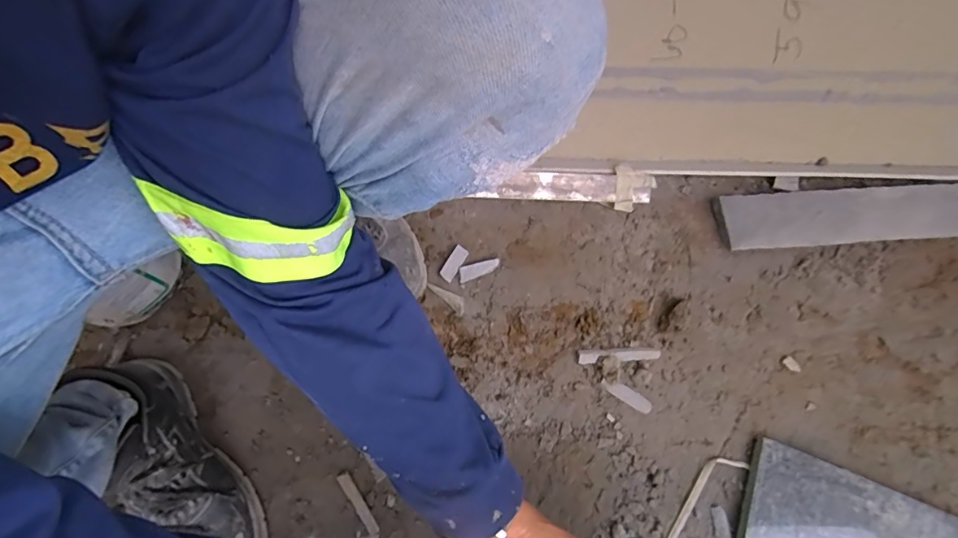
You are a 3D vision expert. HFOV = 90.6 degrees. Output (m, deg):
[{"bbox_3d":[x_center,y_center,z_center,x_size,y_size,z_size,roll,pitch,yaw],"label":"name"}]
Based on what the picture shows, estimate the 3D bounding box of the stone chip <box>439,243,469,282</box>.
[{"bbox_3d":[-0.035,-0.008,0.654,0.021,0.006,0.050,33,85,-6],"label":"stone chip"}]

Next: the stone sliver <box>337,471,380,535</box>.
[{"bbox_3d":[-0.146,0.284,0.576,0.014,0.007,0.080,-33,81,-11],"label":"stone sliver"}]

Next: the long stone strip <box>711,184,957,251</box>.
[{"bbox_3d":[0.578,-0.079,0.686,0.471,0.031,0.084,-3,75,-2],"label":"long stone strip"}]

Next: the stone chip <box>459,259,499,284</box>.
[{"bbox_3d":[-0.001,0.000,0.658,0.059,0.010,0.020,-22,79,-9],"label":"stone chip"}]

